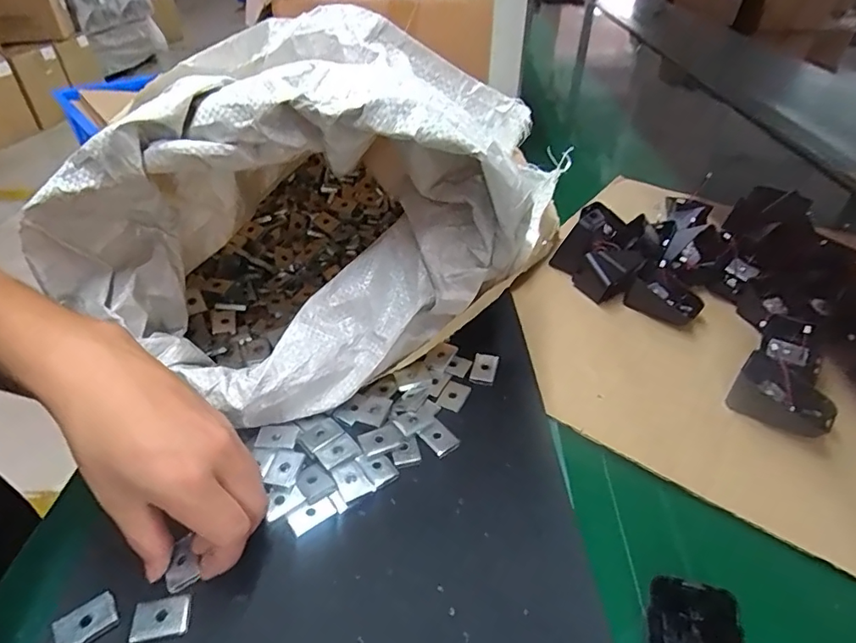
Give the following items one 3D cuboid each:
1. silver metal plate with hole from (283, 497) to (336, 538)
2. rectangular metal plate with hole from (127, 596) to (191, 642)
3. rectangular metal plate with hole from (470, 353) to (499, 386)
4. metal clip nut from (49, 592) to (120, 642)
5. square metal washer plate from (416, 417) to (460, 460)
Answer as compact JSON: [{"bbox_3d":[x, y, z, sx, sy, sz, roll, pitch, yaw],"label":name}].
[{"bbox_3d":[-0.075,0.122,0.329,0.028,0.005,0.017,-24,47,-29],"label":"silver metal plate with hole"},{"bbox_3d":[-0.146,0.161,0.281,0.030,0.004,0.020,-5,41,-10],"label":"rectangular metal plate with hole"},{"bbox_3d":[0.046,0.040,0.431,0.020,0.005,0.029,14,56,10],"label":"rectangular metal plate with hole"},{"bbox_3d":[-0.185,0.163,0.278,0.030,0.006,0.019,-25,48,-30],"label":"metal clip nut"},{"bbox_3d":[0.008,0.085,0.375,0.020,0.005,0.027,-28,49,-32],"label":"square metal washer plate"}]

